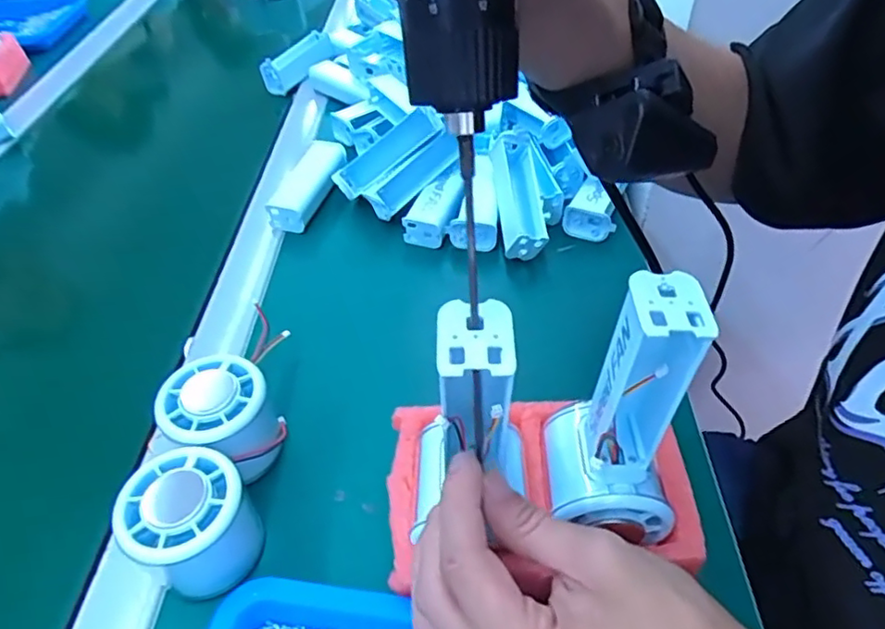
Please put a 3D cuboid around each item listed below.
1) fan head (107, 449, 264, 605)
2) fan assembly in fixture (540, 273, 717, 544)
[{"bbox_3d":[-0.123,0.105,0.298,0.055,0.055,0.053,-2,46,2],"label":"fan head"},{"bbox_3d":[0.075,0.038,0.248,0.053,0.115,0.059,-1,46,3],"label":"fan assembly in fixture"}]

